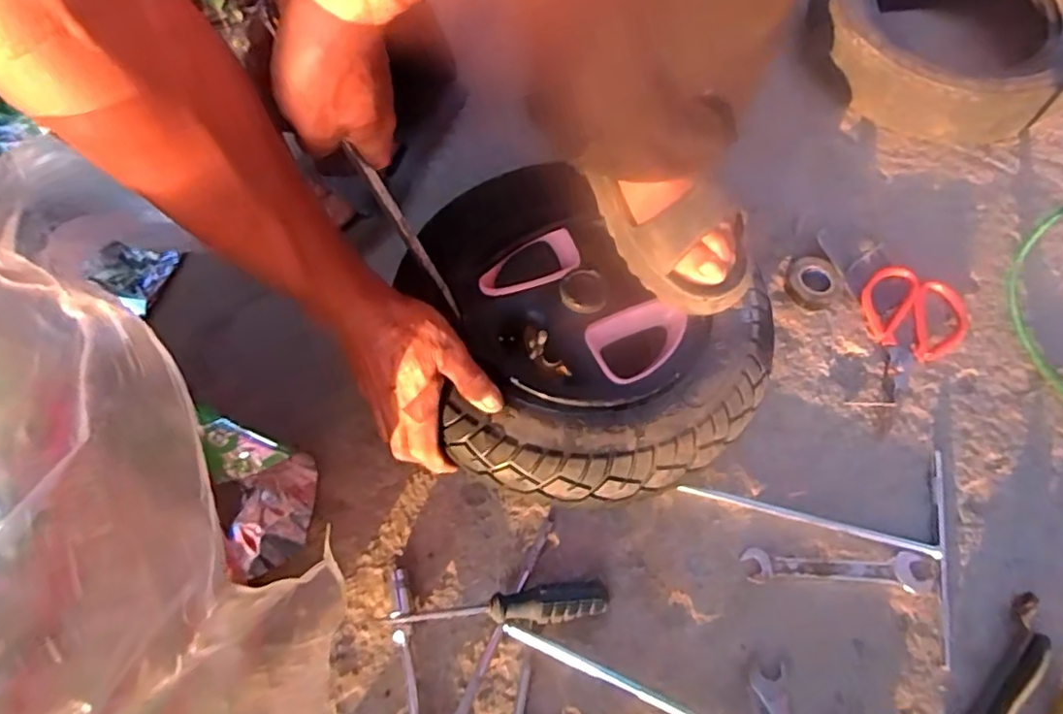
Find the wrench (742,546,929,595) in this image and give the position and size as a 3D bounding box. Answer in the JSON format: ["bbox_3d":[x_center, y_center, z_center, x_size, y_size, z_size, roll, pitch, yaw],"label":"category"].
[{"bbox_3d":[0.263,0.183,0.547,0.159,0.007,0.033,2,65,-2],"label":"wrench"}]

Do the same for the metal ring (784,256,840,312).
[{"bbox_3d":[0.296,-0.077,0.675,0.056,0.020,0.053,1,65,-3],"label":"metal ring"}]

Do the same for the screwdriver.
[{"bbox_3d":[-0.028,0.197,0.507,0.179,0.034,0.030,-2,65,-5],"label":"screwdriver"}]

